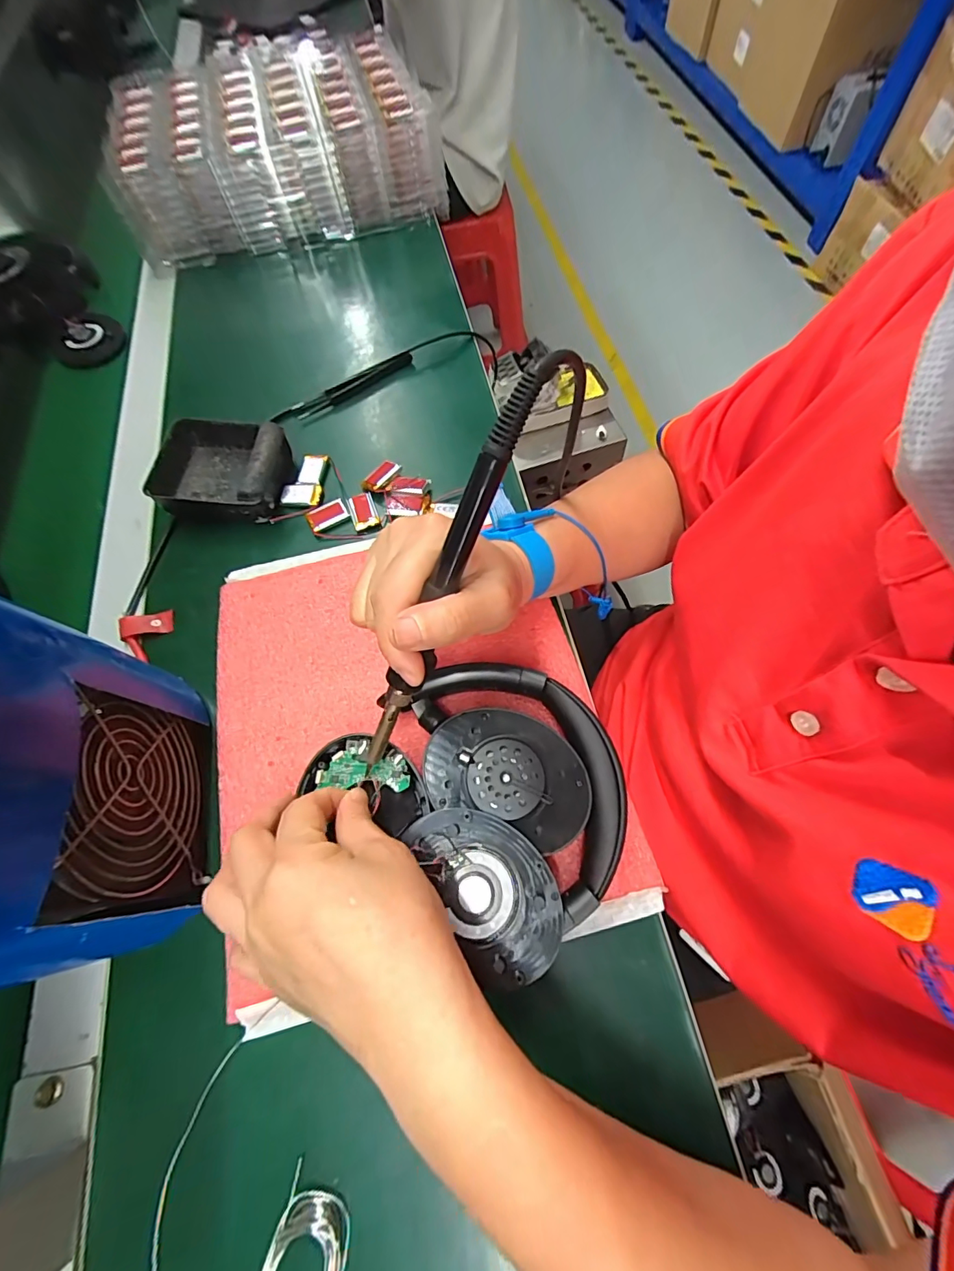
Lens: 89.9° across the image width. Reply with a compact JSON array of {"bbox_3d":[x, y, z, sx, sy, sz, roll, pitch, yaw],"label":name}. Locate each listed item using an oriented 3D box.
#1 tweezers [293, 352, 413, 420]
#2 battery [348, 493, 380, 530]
[{"bbox_3d":[-0.113,-0.232,0.444,0.119,0.012,0.015,-31,68,-9],"label":"tweezers"},{"bbox_3d":[-0.089,-0.096,0.376,0.018,0.012,0.028,-20,67,-4],"label":"battery"}]

